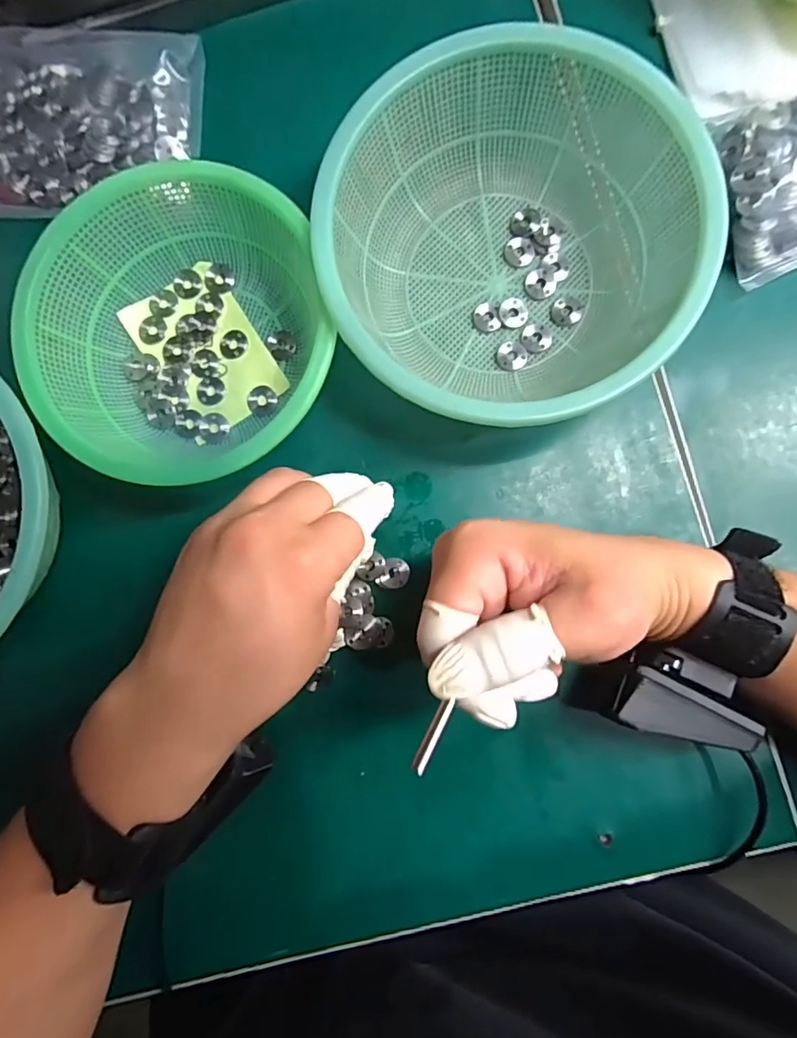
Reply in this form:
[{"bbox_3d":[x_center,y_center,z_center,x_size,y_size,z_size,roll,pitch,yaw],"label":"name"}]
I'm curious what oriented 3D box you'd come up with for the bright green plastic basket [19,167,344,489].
[{"bbox_3d":[-0.114,-0.098,0.281,0.153,0.046,0.160,-12,85,2],"label":"bright green plastic basket"}]

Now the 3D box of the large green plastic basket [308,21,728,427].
[{"bbox_3d":[0.053,-0.136,0.272,0.176,0.066,0.181,0,86,3],"label":"large green plastic basket"}]

